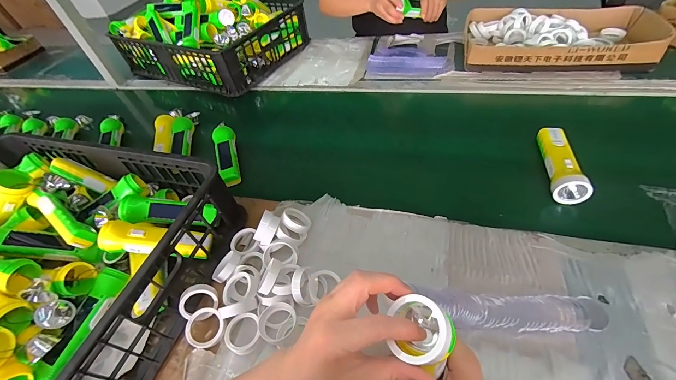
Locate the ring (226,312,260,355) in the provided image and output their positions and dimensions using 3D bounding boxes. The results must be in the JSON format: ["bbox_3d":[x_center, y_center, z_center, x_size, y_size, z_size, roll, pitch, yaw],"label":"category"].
[{"bbox_3d":[-0.135,0.202,0.436,0.053,0.017,0.053,-6,58,10],"label":"ring"}]

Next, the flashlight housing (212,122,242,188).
[{"bbox_3d":[-0.250,-0.082,0.692,0.045,0.035,0.174,-20,49,-6],"label":"flashlight housing"}]

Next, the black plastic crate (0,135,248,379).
[{"bbox_3d":[-0.467,0.093,0.494,0.503,0.141,0.382,10,53,19],"label":"black plastic crate"}]

